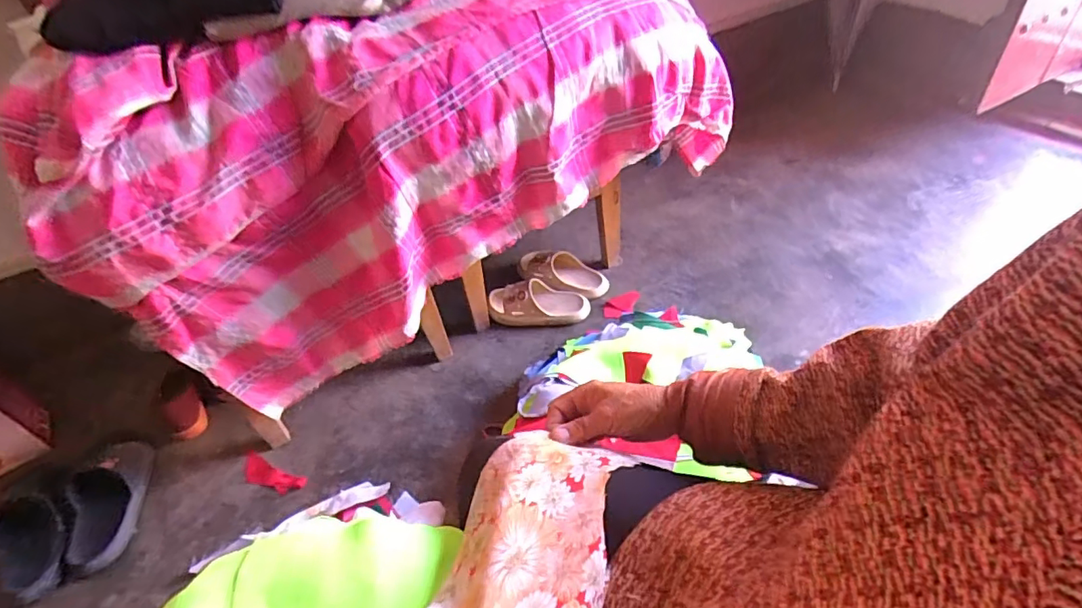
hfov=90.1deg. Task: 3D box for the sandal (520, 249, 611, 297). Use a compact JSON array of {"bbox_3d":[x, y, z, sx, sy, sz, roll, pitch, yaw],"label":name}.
[{"bbox_3d":[0.046,-0.070,1.237,0.214,0.063,0.104,19,51,25],"label":"sandal"}]

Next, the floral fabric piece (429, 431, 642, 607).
[{"bbox_3d":[0.017,0.175,0.376,0.157,0.063,0.206,5,46,12],"label":"floral fabric piece"}]

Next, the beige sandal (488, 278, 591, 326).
[{"bbox_3d":[-0.006,-0.002,1.173,0.217,0.063,0.085,-2,45,6],"label":"beige sandal"}]

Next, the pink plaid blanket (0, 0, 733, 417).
[{"bbox_3d":[-0.146,-0.228,0.872,1.011,0.462,0.232,-25,46,-17],"label":"pink plaid blanket"}]

